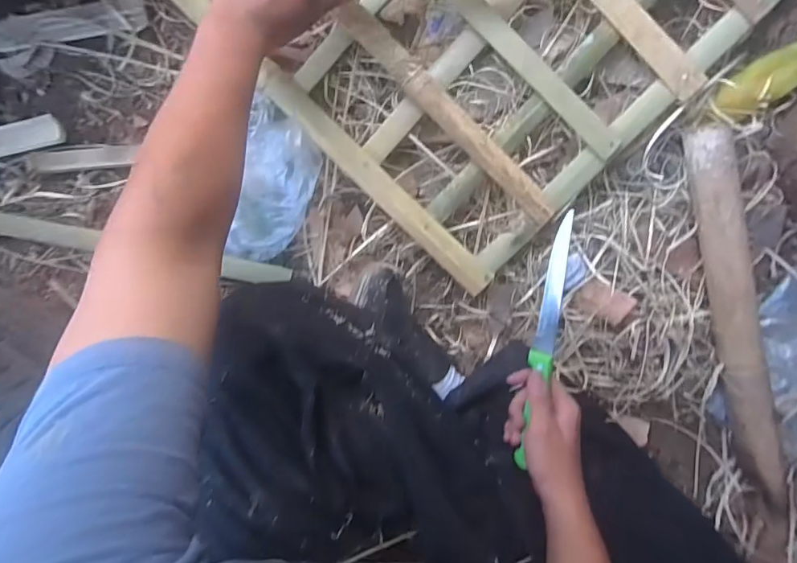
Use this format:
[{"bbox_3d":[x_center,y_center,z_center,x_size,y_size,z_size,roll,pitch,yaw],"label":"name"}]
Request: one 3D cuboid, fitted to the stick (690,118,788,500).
[{"bbox_3d":[0.384,0.050,0.522,0.035,0.035,0.441,-14,97,3],"label":"stick"}]

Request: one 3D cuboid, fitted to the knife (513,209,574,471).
[{"bbox_3d":[0.146,0.061,0.461,0.019,0.024,0.254,10,93,0],"label":"knife"}]

